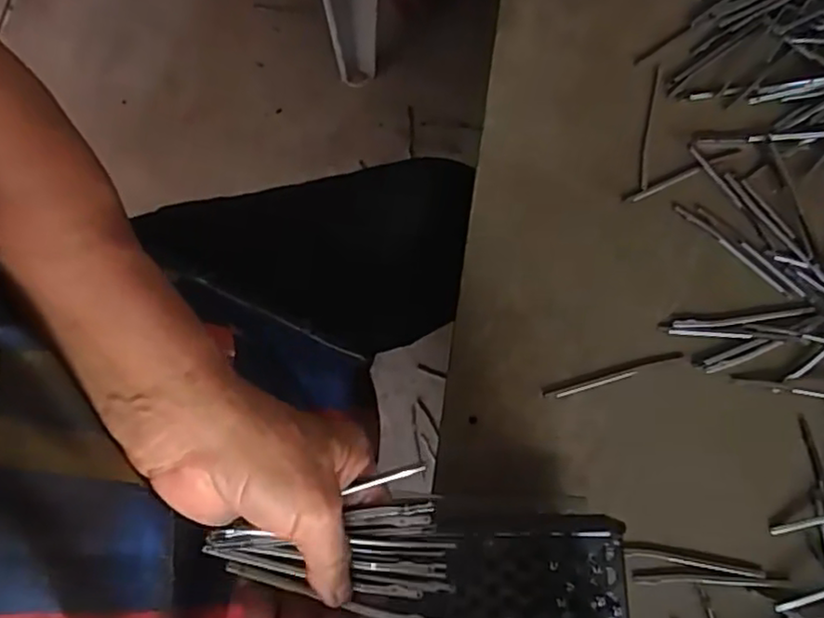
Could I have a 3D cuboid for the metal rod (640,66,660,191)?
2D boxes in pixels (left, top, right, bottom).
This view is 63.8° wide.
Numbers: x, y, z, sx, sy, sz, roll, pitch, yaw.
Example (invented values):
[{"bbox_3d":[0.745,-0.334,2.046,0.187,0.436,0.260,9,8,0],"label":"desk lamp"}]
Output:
[{"bbox_3d":[0.187,-0.144,0.521,0.007,0.004,0.106,10,75,4],"label":"metal rod"}]

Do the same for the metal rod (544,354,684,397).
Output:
[{"bbox_3d":[0.144,0.048,0.467,0.104,0.004,0.007,-15,75,-4],"label":"metal rod"}]

